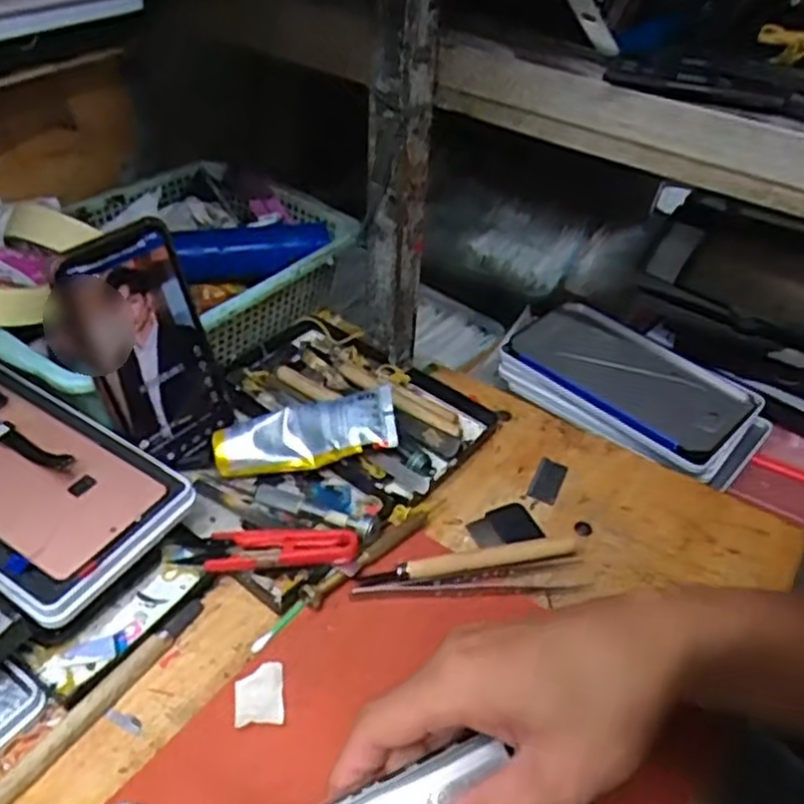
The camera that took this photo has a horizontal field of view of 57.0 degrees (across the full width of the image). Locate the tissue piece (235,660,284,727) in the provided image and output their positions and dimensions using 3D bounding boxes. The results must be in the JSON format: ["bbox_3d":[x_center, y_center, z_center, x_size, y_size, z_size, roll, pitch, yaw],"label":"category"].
[{"bbox_3d":[-0.069,0.143,0.362,0.023,0.005,0.030,-1,43,-9],"label":"tissue piece"}]

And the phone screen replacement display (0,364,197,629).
[{"bbox_3d":[-0.217,0.039,0.414,0.183,0.013,0.101,27,49,19],"label":"phone screen replacement display"}]

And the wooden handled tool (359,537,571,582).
[{"bbox_3d":[0.040,0.092,0.431,0.128,0.008,0.012,-6,44,-14],"label":"wooden handled tool"}]

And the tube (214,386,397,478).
[{"bbox_3d":[-0.060,0.022,0.470,0.113,0.027,0.039,-13,44,1],"label":"tube"}]

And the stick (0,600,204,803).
[{"bbox_3d":[-0.149,0.145,0.365,0.014,0.009,0.131,28,46,22],"label":"stick"}]

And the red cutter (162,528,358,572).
[{"bbox_3d":[-0.076,0.084,0.418,0.099,0.019,0.025,3,42,-4],"label":"red cutter"}]

